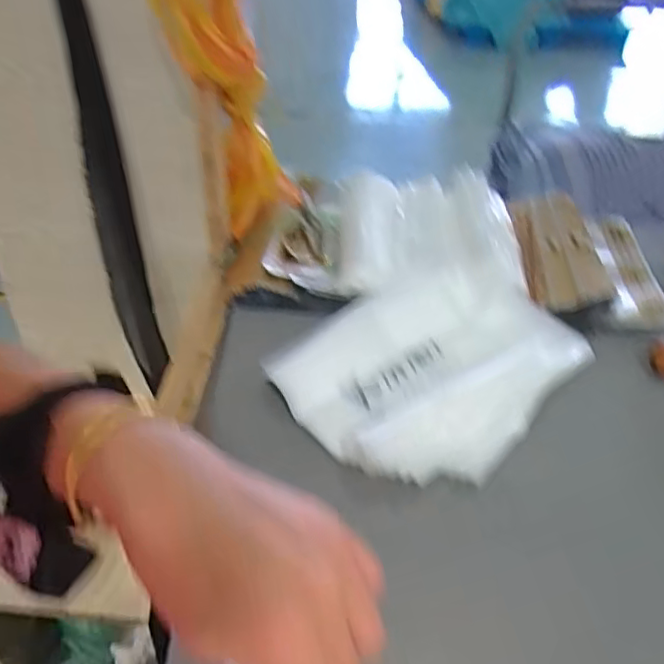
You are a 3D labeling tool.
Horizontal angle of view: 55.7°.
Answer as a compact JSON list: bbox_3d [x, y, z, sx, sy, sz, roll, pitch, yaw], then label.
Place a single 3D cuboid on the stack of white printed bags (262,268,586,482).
[{"bbox_3d":[0.105,0.019,0.635,0.299,0.030,0.231,-28,48,-31],"label":"stack of white printed bags"}]

